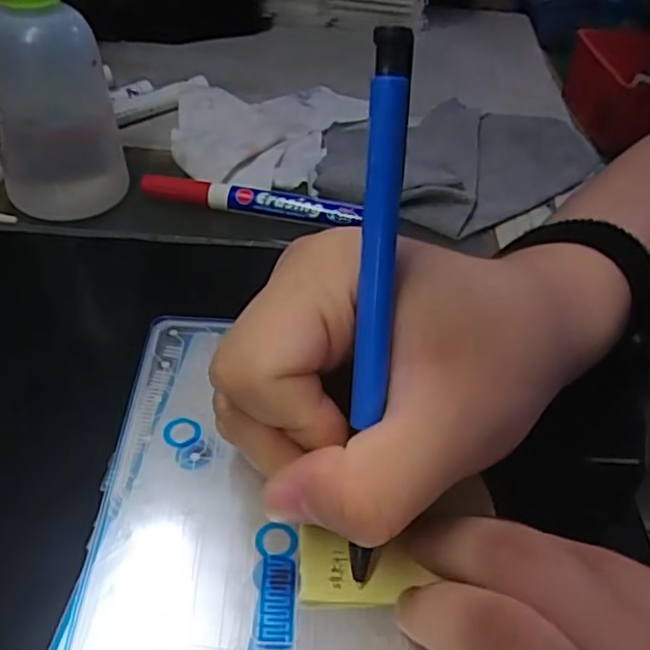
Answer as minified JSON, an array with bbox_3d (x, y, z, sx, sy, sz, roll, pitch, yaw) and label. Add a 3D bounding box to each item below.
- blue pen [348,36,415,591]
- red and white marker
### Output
[{"bbox_3d":[0.012,0.001,0.157,0.009,0.132,0.005,0,17,-7],"label":"blue pen"},{"bbox_3d":[-0.043,-0.073,0.380,0.129,0.015,0.012,10,43,7],"label":"red and white marker"}]

